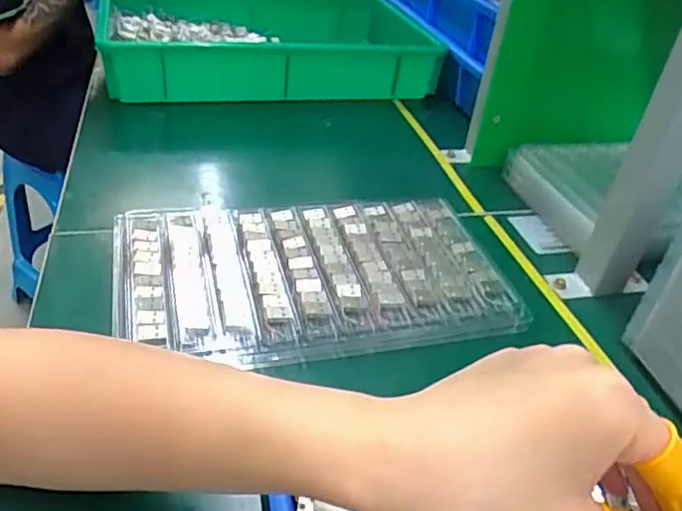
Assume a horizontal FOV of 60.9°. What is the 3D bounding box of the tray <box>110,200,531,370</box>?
[{"bbox_3d":[-0.021,0.013,0.452,0.292,0.029,0.167,-4,38,-14],"label":"tray"}]

